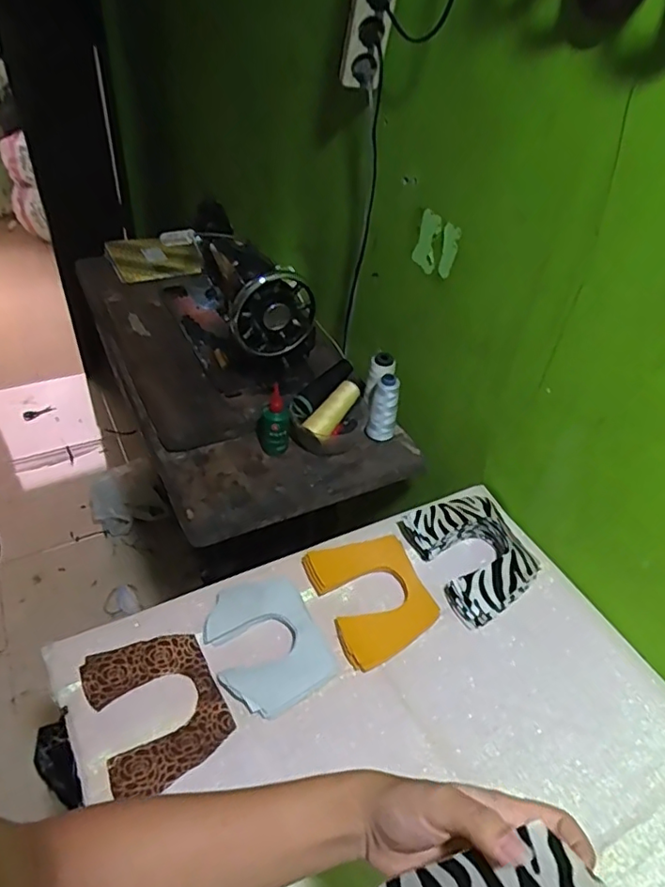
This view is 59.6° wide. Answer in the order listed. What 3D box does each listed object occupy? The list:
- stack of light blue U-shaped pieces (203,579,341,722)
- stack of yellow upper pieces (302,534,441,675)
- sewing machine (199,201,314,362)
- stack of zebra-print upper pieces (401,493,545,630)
[{"bbox_3d":[-0.074,0.218,0.646,0.114,0.023,0.146,-19,47,-25],"label":"stack of light blue U-shaped pieces"},{"bbox_3d":[0.051,0.181,0.703,0.128,0.021,0.151,-16,46,-22],"label":"stack of yellow upper pieces"},{"bbox_3d":[-0.132,-0.273,1.007,0.150,0.193,0.338,-9,44,-16],"label":"sewing machine"},{"bbox_3d":[0.185,0.138,0.746,0.128,0.048,0.158,-17,46,-23],"label":"stack of zebra-print upper pieces"}]

